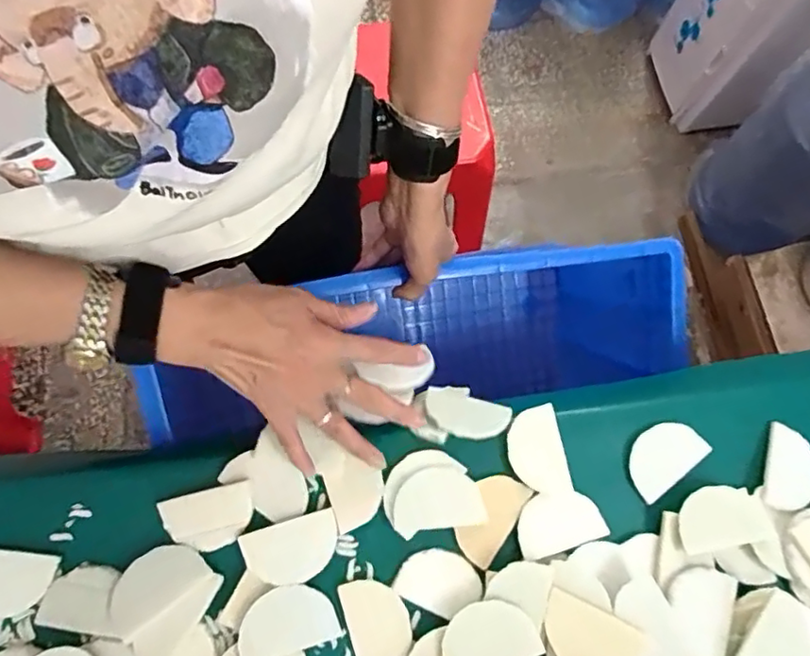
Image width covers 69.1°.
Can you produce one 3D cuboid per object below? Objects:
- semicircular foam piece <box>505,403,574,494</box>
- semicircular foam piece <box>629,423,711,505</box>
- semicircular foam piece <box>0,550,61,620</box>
[{"bbox_3d":[0.103,0.096,0.464,0.044,0.004,0.066,-9,73,-5],"label":"semicircular foam piece"},{"bbox_3d":[0.206,0.101,0.471,0.068,0.005,0.042,-37,80,-8],"label":"semicircular foam piece"},{"bbox_3d":[-0.286,0.180,0.414,0.068,0.007,0.042,7,66,0],"label":"semicircular foam piece"}]

